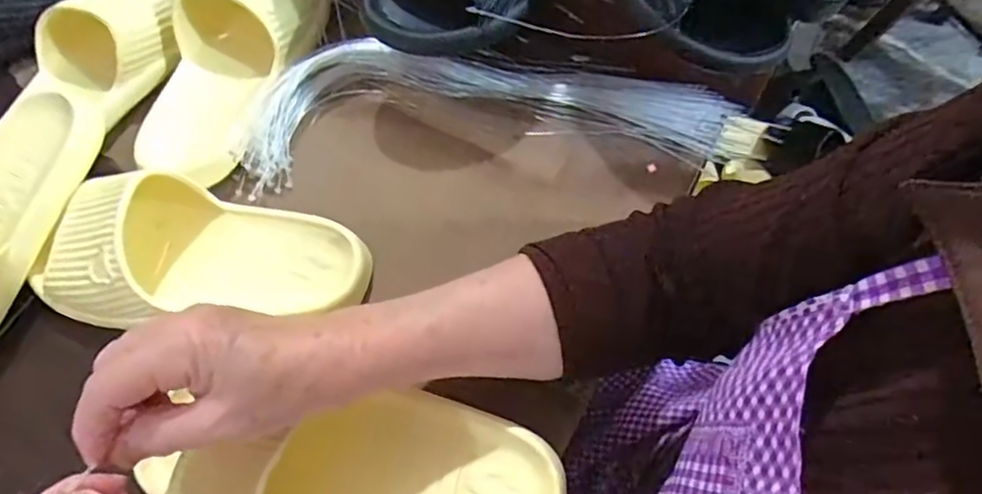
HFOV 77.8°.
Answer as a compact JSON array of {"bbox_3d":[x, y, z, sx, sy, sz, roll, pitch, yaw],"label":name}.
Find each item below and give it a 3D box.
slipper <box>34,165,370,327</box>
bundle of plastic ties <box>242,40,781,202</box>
[{"bbox_3d":[-0.200,0.007,0.409,0.225,0.058,0.104,11,65,9],"label":"slipper"},{"bbox_3d":[0.007,-0.113,0.474,0.396,0.026,0.122,-3,64,2],"label":"bundle of plastic ties"}]

